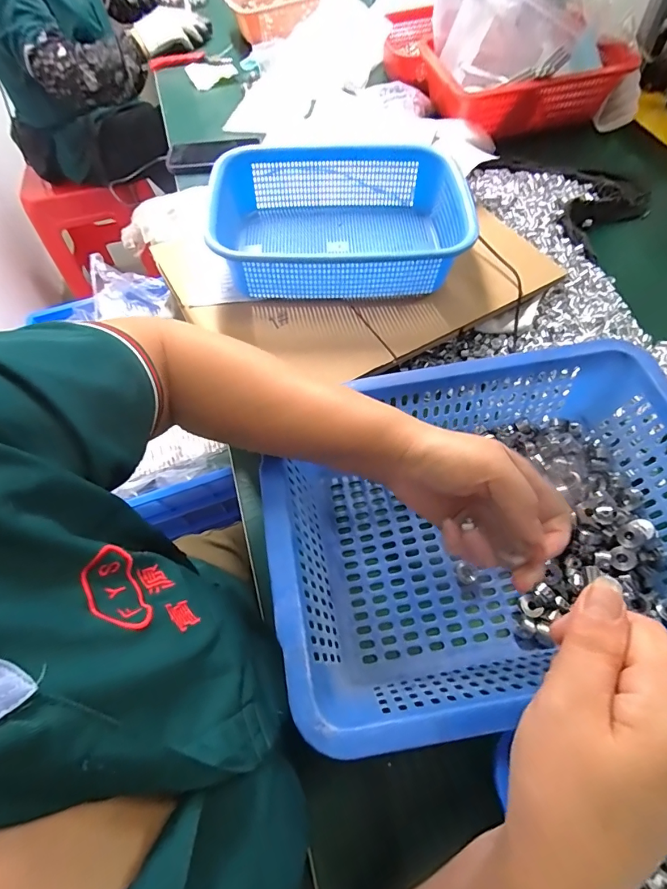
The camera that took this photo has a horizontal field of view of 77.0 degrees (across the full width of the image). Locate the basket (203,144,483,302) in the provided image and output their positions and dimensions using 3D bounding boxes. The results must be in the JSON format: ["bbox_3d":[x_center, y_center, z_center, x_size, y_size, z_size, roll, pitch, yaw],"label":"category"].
[{"bbox_3d":[0.008,-0.253,0.485,0.265,0.077,0.198,-3,62,2],"label":"basket"}]

